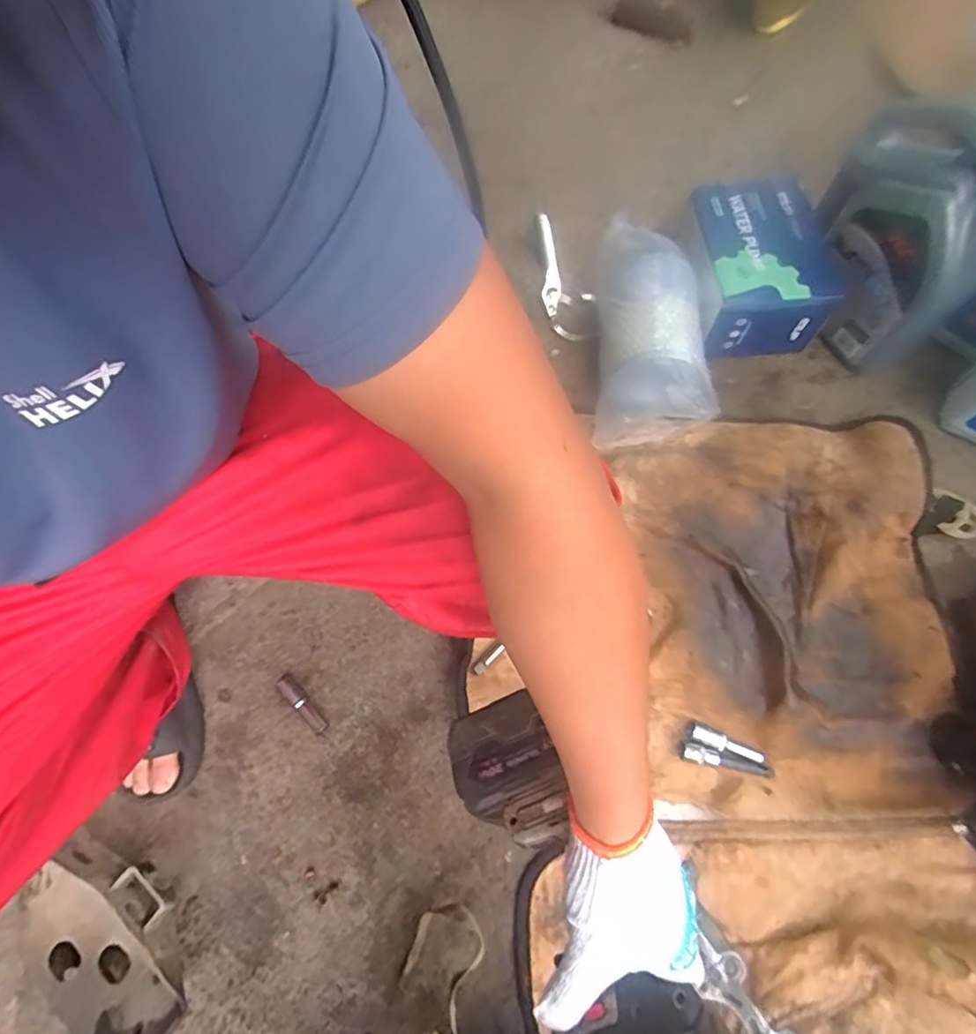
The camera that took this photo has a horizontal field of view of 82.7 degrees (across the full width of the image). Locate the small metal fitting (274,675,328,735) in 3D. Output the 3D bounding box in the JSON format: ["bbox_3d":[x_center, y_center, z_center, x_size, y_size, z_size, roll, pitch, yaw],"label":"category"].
[{"bbox_3d":[-0.225,0.225,0.666,0.020,0.020,0.083,-42,72,-12],"label":"small metal fitting"}]

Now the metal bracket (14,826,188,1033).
[{"bbox_3d":[-0.377,0.423,0.567,0.114,0.082,0.220,-44,73,-13],"label":"metal bracket"}]

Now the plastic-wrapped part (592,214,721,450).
[{"bbox_3d":[0.221,-0.259,0.757,0.138,0.101,0.312,1,69,3],"label":"plastic-wrapped part"}]

